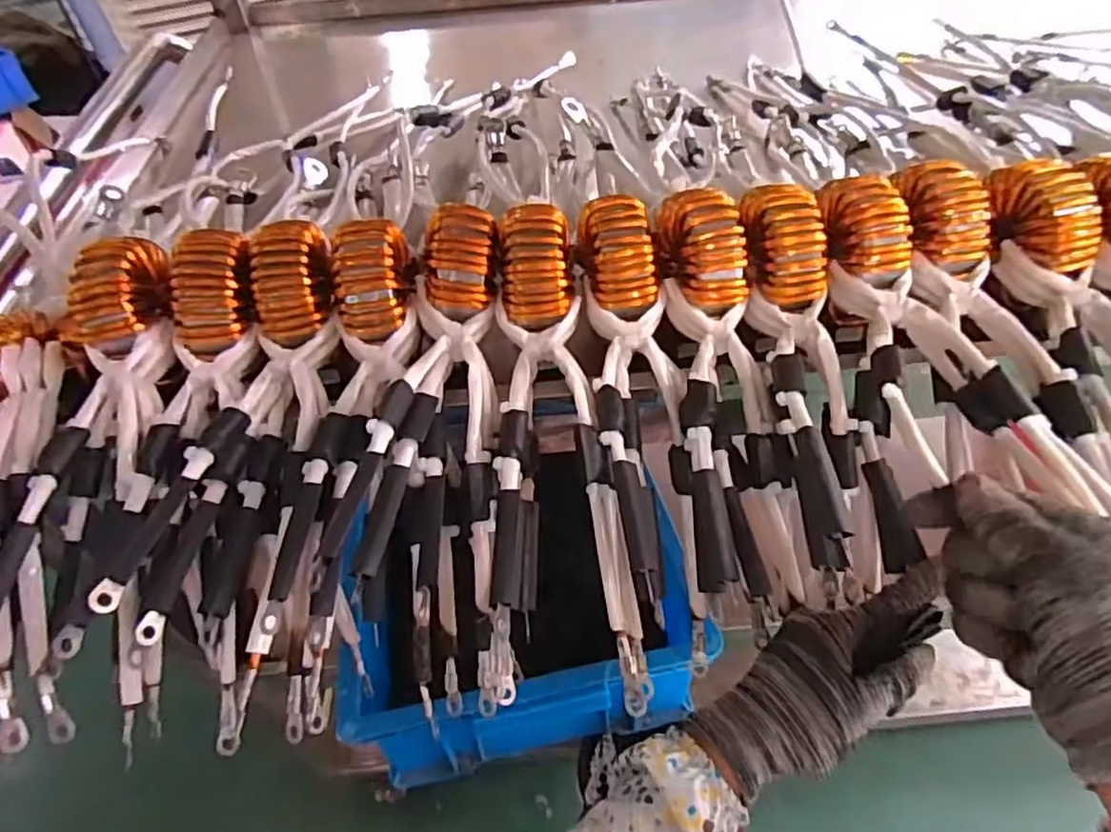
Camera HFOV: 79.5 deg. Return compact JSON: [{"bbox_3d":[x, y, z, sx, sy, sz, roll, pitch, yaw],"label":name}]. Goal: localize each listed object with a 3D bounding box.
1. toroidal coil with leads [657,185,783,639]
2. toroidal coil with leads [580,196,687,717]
[{"bbox_3d":[0.098,-0.013,0.380,0.055,0.057,0.254,-3,75,0],"label":"toroidal coil with leads"},{"bbox_3d":[0.047,0.007,0.382,0.062,0.069,0.295,0,75,3],"label":"toroidal coil with leads"}]

